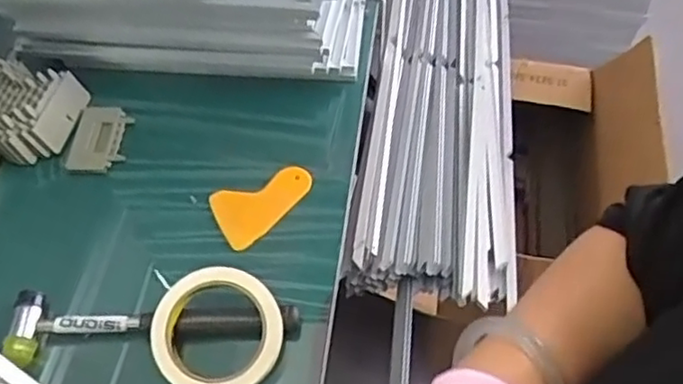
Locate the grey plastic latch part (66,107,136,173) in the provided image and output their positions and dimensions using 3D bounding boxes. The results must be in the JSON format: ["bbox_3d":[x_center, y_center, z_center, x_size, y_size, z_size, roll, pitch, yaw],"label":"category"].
[{"bbox_3d":[-0.255,-0.055,0.698,0.055,0.015,0.087,0,54,2],"label":"grey plastic latch part"}]

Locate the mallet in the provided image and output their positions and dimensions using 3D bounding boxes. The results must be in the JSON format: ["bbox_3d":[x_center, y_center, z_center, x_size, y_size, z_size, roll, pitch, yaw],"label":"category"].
[{"bbox_3d":[-0.159,0.109,0.565,0.243,0.030,0.053,-5,54,-2],"label":"mallet"}]

